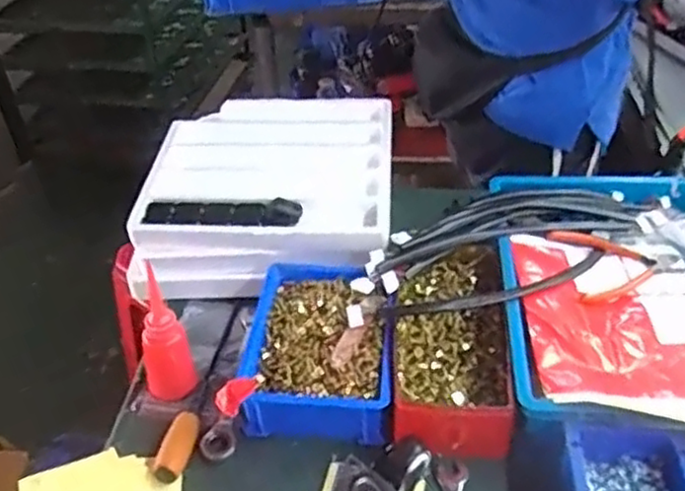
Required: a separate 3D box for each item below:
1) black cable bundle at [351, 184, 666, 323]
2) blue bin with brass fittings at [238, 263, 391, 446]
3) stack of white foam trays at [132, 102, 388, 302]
[{"bbox_3d":[0.210,0.002,0.798,0.403,0.038,0.182,-25,44,-24],"label":"black cable bundle"},{"bbox_3d":[-0.028,0.104,0.742,0.155,0.065,0.207,0,40,4],"label":"blue bin with brass fittings"},{"bbox_3d":[-0.090,-0.077,0.928,0.310,0.082,0.321,-1,40,4],"label":"stack of white foam trays"}]

